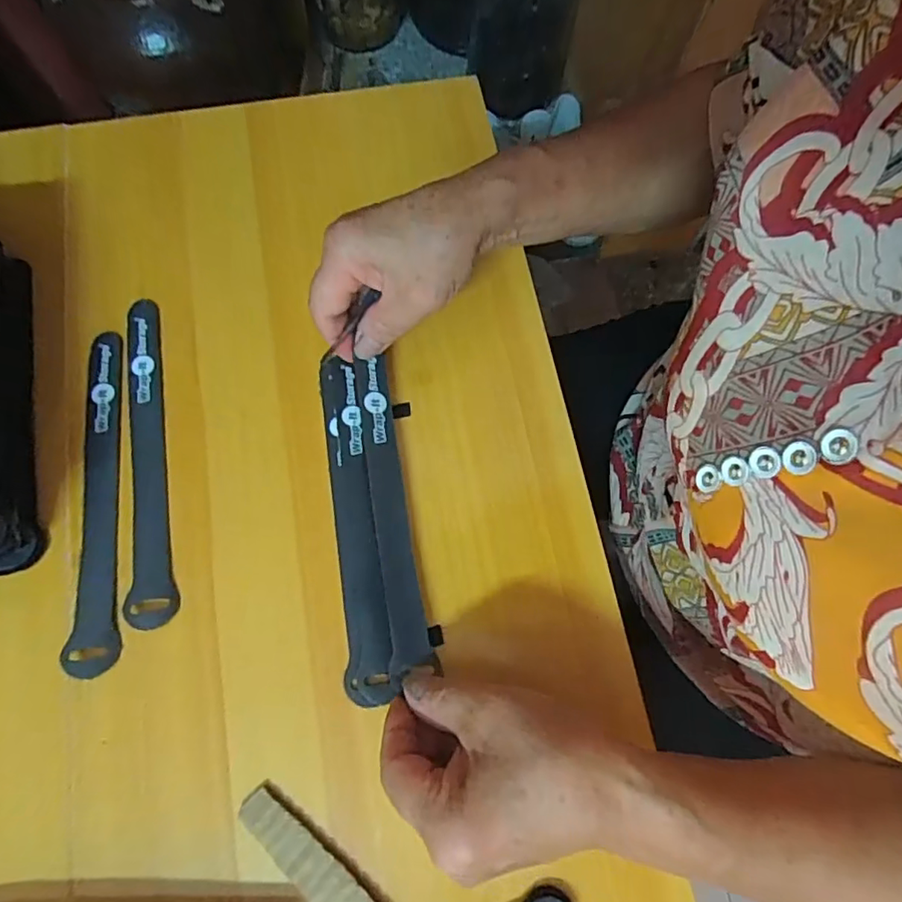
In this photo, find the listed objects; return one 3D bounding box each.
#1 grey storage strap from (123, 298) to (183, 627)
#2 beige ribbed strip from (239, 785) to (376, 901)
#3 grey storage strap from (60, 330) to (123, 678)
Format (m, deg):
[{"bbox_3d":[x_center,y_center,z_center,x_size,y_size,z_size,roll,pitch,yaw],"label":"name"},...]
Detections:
[{"bbox_3d":[-0.177,0.001,0.318,0.023,0.006,0.193,-10,74,-3],"label":"grey storage strap"},{"bbox_3d":[-0.068,0.202,0.265,0.087,0.008,0.020,40,77,11],"label":"beige ribbed strip"},{"bbox_3d":[-0.200,0.023,0.313,0.023,0.008,0.195,-5,74,-2],"label":"grey storage strap"}]

